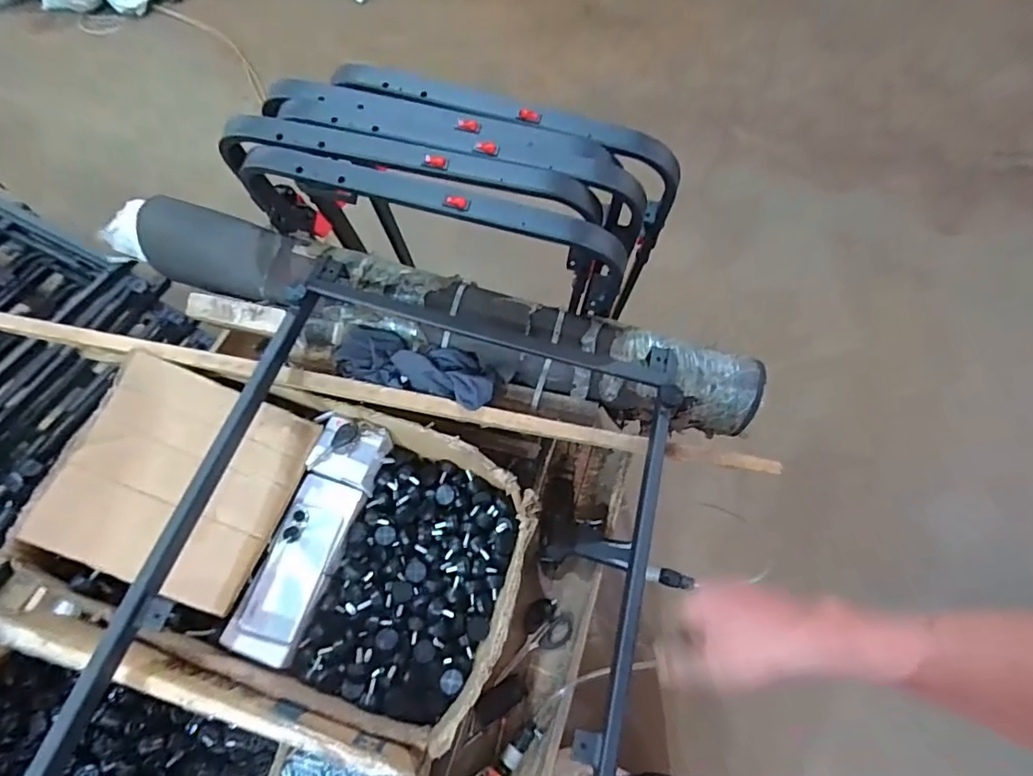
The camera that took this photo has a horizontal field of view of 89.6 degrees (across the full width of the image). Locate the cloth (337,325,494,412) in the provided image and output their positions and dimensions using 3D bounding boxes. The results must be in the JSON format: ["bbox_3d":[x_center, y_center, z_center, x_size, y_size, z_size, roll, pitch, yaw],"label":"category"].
[{"bbox_3d":[-0.137,-0.032,0.697,0.227,0.048,0.085,19,65,6],"label":"cloth"}]

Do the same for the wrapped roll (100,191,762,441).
[{"bbox_3d":[-0.146,-0.106,0.735,0.974,0.104,0.127,16,65,5],"label":"wrapped roll"}]

